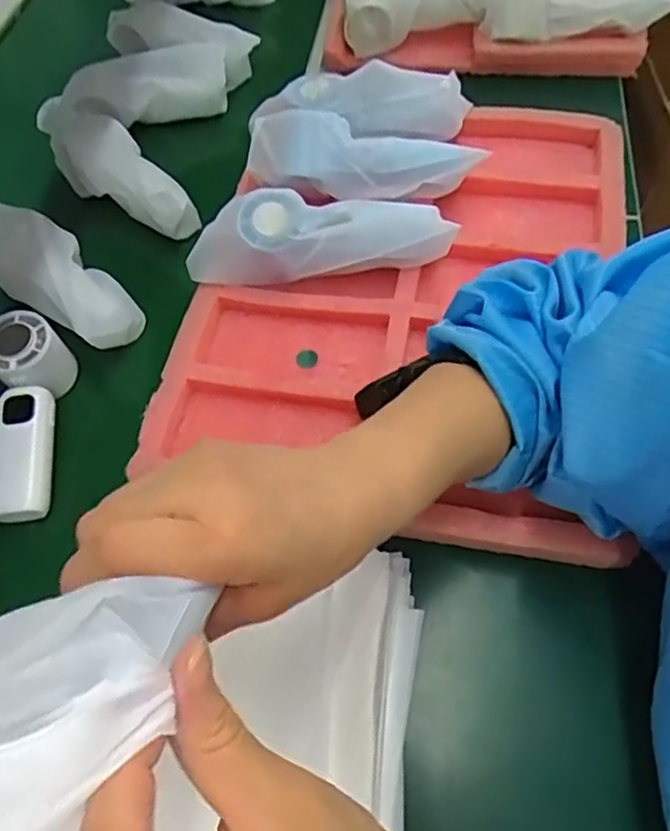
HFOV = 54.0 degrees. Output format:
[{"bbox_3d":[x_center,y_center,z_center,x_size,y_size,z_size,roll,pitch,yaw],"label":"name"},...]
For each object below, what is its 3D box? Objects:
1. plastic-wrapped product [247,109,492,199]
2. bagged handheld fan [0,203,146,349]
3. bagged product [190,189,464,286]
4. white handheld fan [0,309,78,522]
[{"bbox_3d":[0.025,-0.224,0.565,0.196,0.047,0.059,7,58,9],"label":"plastic-wrapped product"},{"bbox_3d":[-0.244,-0.122,0.560,0.186,0.047,0.065,38,67,25],"label":"bagged handheld fan"},{"bbox_3d":[-0.012,-0.140,0.530,0.204,0.062,0.063,0,57,5],"label":"bagged product"},{"bbox_3d":[-0.233,0.003,0.495,0.049,0.047,0.156,-7,69,0],"label":"white handheld fan"}]

